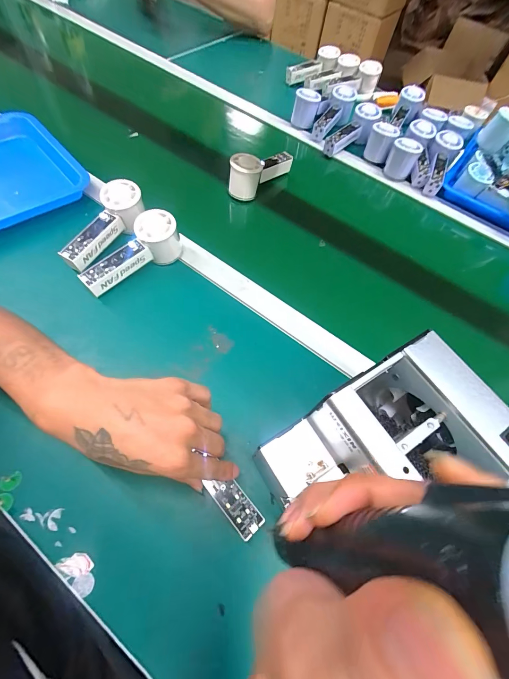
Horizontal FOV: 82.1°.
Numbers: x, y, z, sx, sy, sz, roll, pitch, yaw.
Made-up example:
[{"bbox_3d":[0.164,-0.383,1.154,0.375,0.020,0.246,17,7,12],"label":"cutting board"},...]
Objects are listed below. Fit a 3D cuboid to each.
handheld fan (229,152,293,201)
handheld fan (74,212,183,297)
[{"bbox_3d":[0.016,-0.321,0.539,0.054,0.068,0.146,38,64,13],"label":"handheld fan"},{"bbox_3d":[-0.173,-0.120,0.413,0.148,0.066,0.051,-34,71,-22],"label":"handheld fan"}]

